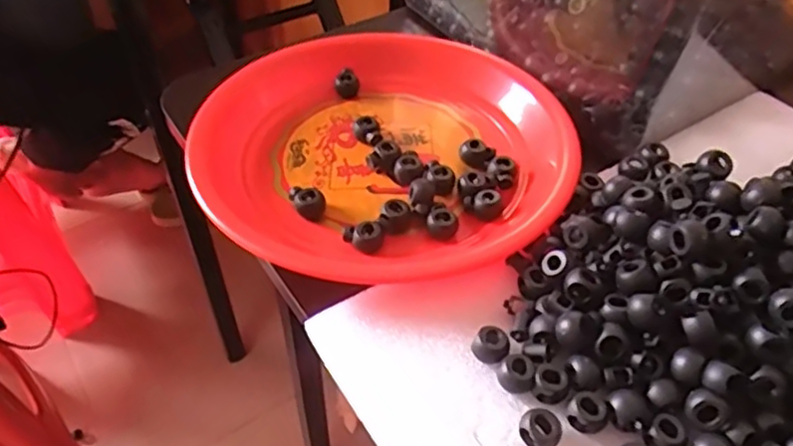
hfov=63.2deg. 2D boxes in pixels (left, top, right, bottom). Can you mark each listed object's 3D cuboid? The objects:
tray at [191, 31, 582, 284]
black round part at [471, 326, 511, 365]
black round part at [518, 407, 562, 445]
[{"bbox_3d":[-0.008,-0.049,0.406,0.227,0.037,0.223,0,48,-1],"label":"tray"},{"bbox_3d":[0.045,0.059,0.305,0.016,0.014,0.014,15,50,12],"label":"black round part"},{"bbox_3d":[0.062,0.090,0.279,0.017,0.013,0.015,21,51,17],"label":"black round part"}]

